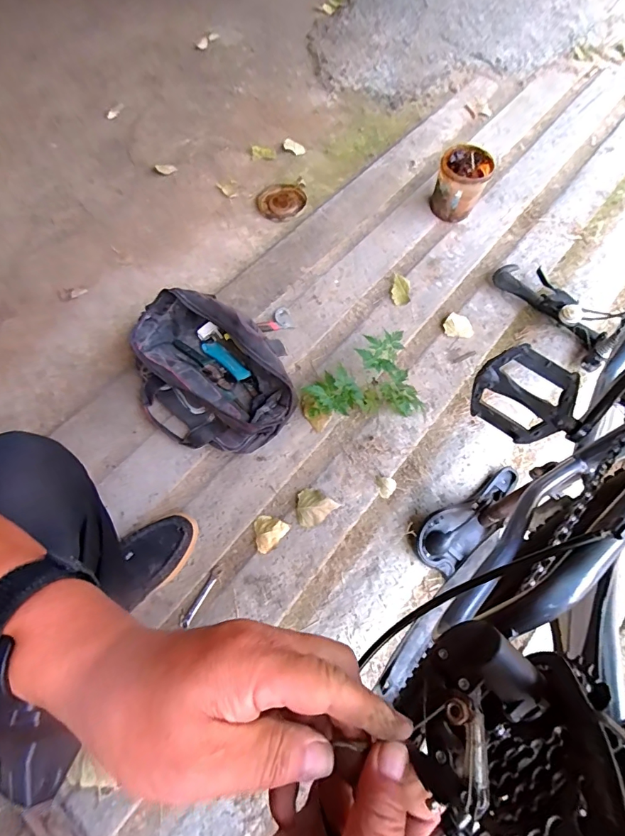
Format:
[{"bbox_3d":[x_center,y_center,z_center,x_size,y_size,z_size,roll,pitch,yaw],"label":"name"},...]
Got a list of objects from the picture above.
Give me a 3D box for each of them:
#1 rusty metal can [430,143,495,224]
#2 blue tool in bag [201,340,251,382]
[{"bbox_3d":[0.376,-0.593,1.062,0.118,0.142,0.115,1,66,-2],"label":"rusty metal can"},{"bbox_3d":[-0.187,-0.126,0.896,0.132,0.016,0.035,42,71,14],"label":"blue tool in bag"}]

